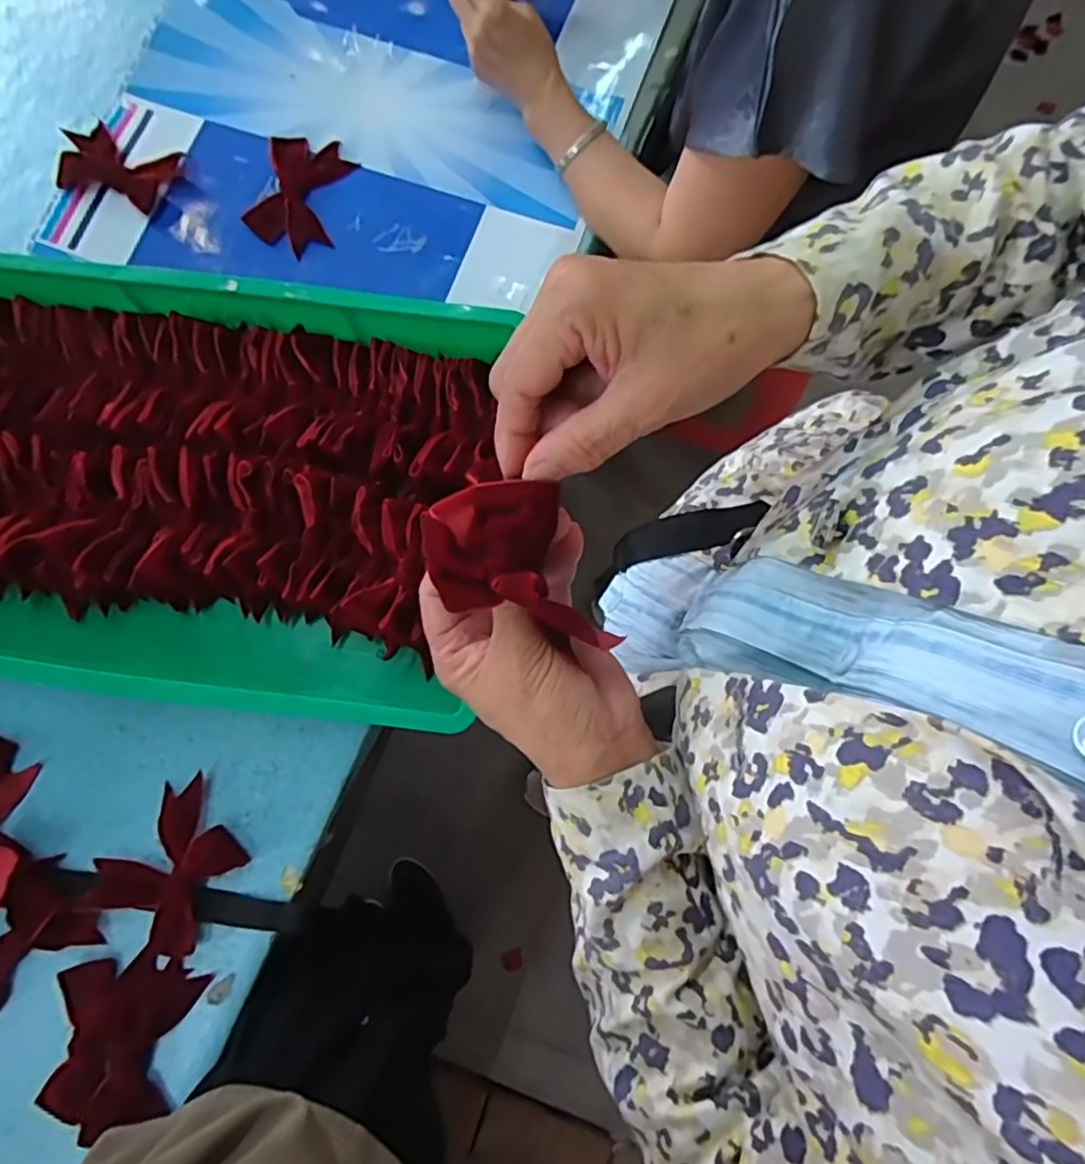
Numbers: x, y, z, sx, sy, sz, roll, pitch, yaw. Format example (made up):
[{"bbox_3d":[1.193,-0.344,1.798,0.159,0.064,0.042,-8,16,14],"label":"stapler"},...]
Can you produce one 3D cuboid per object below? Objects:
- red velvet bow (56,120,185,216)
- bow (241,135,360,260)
[{"bbox_3d":[-0.455,-0.446,0.690,0.119,0.016,0.080,18,81,2],"label":"red velvet bow"},{"bbox_3d":[-0.259,-0.416,0.685,0.091,0.011,0.134,14,81,1],"label":"bow"}]

